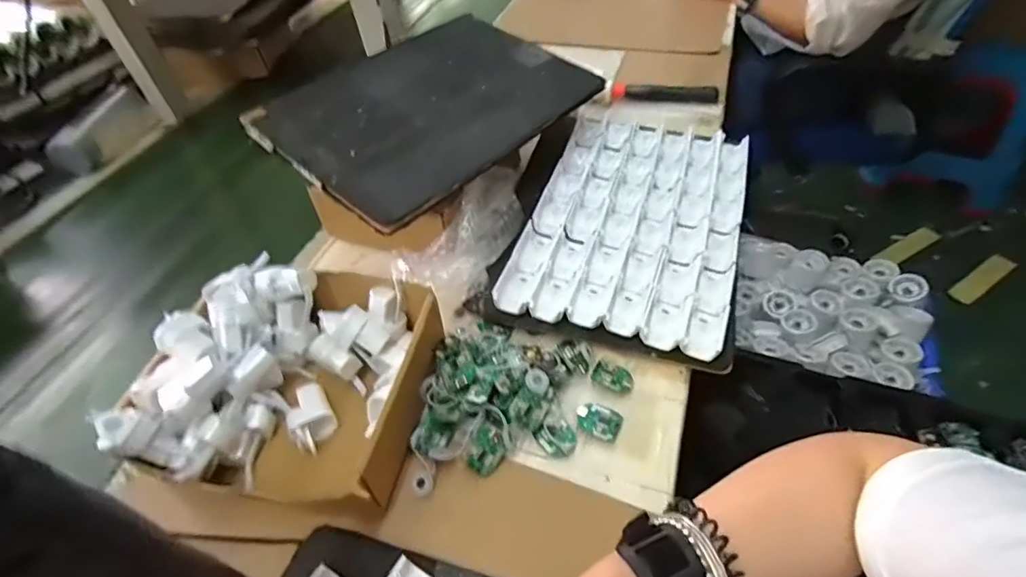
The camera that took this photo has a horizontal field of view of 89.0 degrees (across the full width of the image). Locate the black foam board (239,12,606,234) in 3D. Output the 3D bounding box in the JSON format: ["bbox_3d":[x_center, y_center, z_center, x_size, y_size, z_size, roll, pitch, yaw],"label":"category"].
[{"bbox_3d":[-0.092,-0.210,0.584,0.240,0.015,0.330,35,60,22],"label":"black foam board"}]

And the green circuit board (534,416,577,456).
[{"bbox_3d":[0.036,0.120,0.421,0.029,0.009,0.029,-34,53,-22],"label":"green circuit board"}]

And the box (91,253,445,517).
[{"bbox_3d":[-0.176,0.076,0.439,0.202,0.091,0.200,5,49,11],"label":"box"}]

